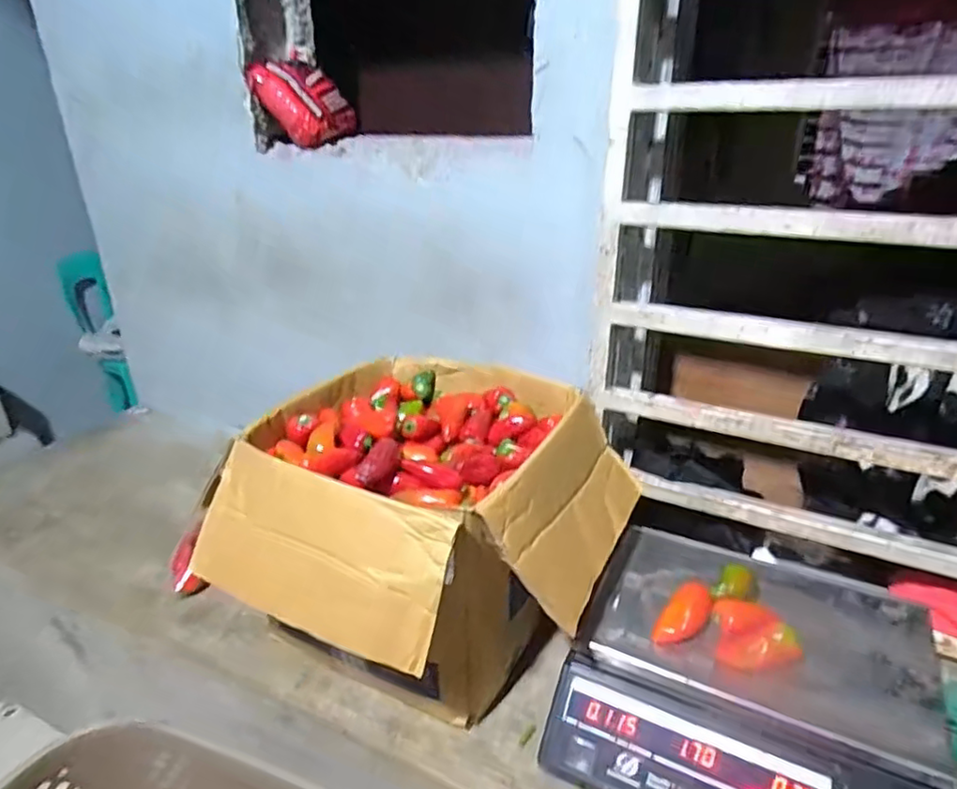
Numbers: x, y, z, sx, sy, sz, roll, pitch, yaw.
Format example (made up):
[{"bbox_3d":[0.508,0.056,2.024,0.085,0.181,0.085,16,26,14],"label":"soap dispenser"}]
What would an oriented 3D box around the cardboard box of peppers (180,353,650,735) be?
[{"bbox_3d":[-0.045,0.161,0.747,0.394,0.269,0.400,11,29,25],"label":"cardboard box of peppers"}]

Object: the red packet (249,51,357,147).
[{"bbox_3d":[-0.280,-0.464,0.981,0.140,0.113,0.064,0,26,4],"label":"red packet"}]

